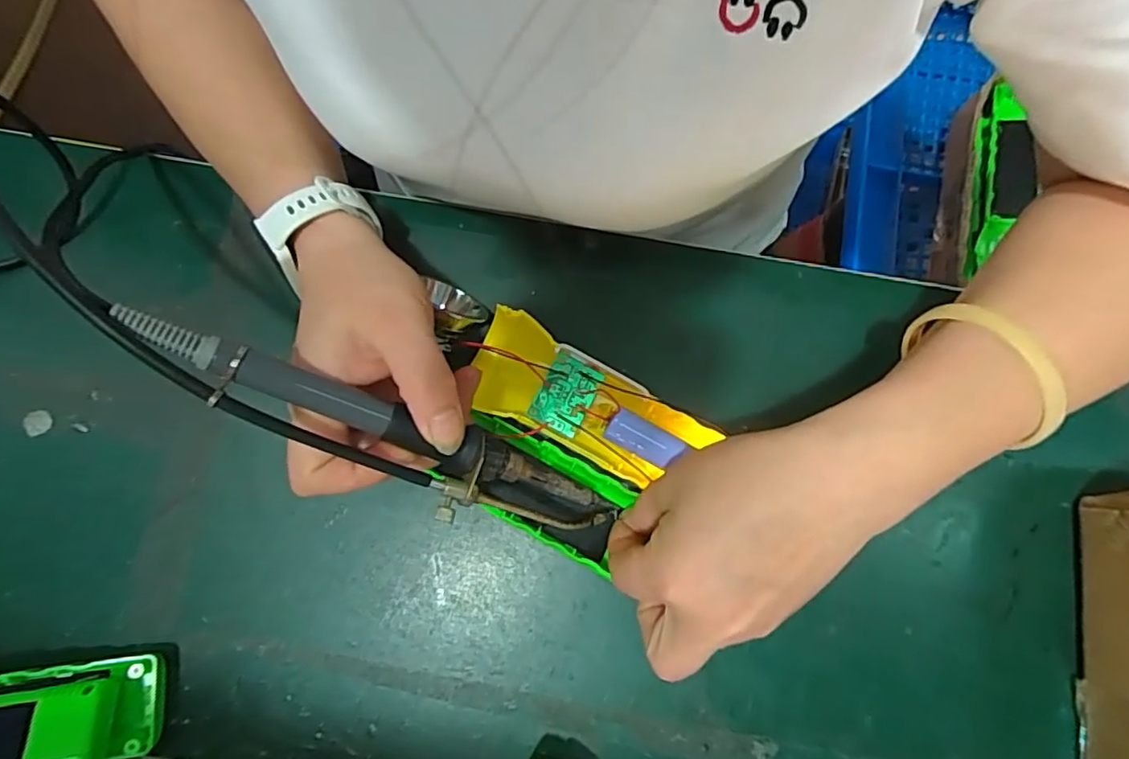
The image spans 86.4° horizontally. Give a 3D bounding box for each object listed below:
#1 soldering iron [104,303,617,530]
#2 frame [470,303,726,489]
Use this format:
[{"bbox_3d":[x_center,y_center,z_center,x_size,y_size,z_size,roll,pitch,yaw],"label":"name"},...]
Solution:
[{"bbox_3d":[-0.066,0.028,0.245,0.208,0.022,0.033,27,79,-27],"label":"soldering iron"},{"bbox_3d":[0.009,0.012,0.298,0.119,0.028,0.046,28,81,5],"label":"frame"}]

